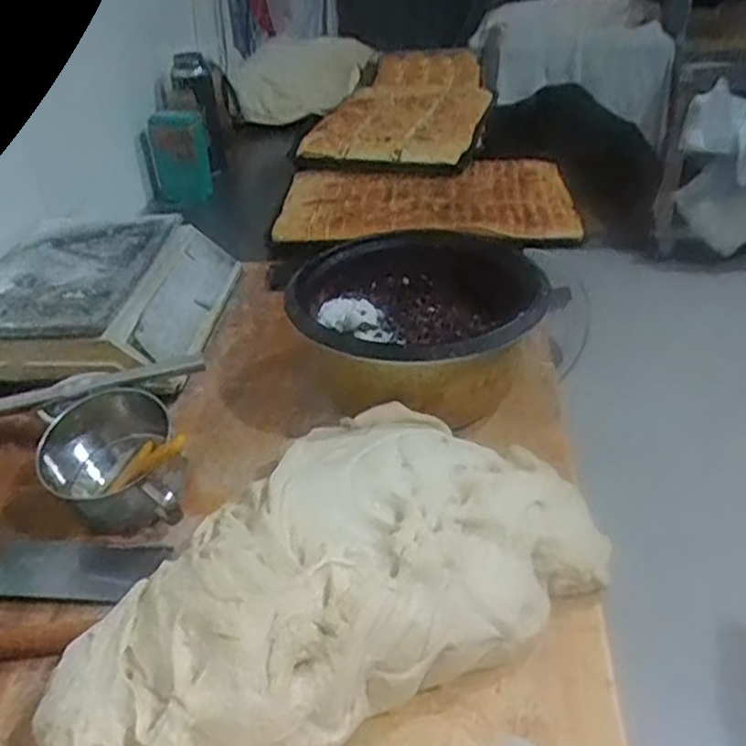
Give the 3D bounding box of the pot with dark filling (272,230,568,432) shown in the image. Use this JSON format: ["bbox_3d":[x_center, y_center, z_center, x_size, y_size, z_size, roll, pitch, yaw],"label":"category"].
[{"bbox_3d":[0.049,-0.055,0.832,0.276,0.122,0.256,-21,40,-23],"label":"pot with dark filling"}]

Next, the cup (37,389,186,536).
[{"bbox_3d":[-0.258,0.098,0.715,0.124,0.112,0.118,-2,36,2],"label":"cup"}]

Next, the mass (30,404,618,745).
[{"bbox_3d":[-0.041,0.173,0.584,0.484,0.105,0.243,-27,42,-28],"label":"mass"}]

